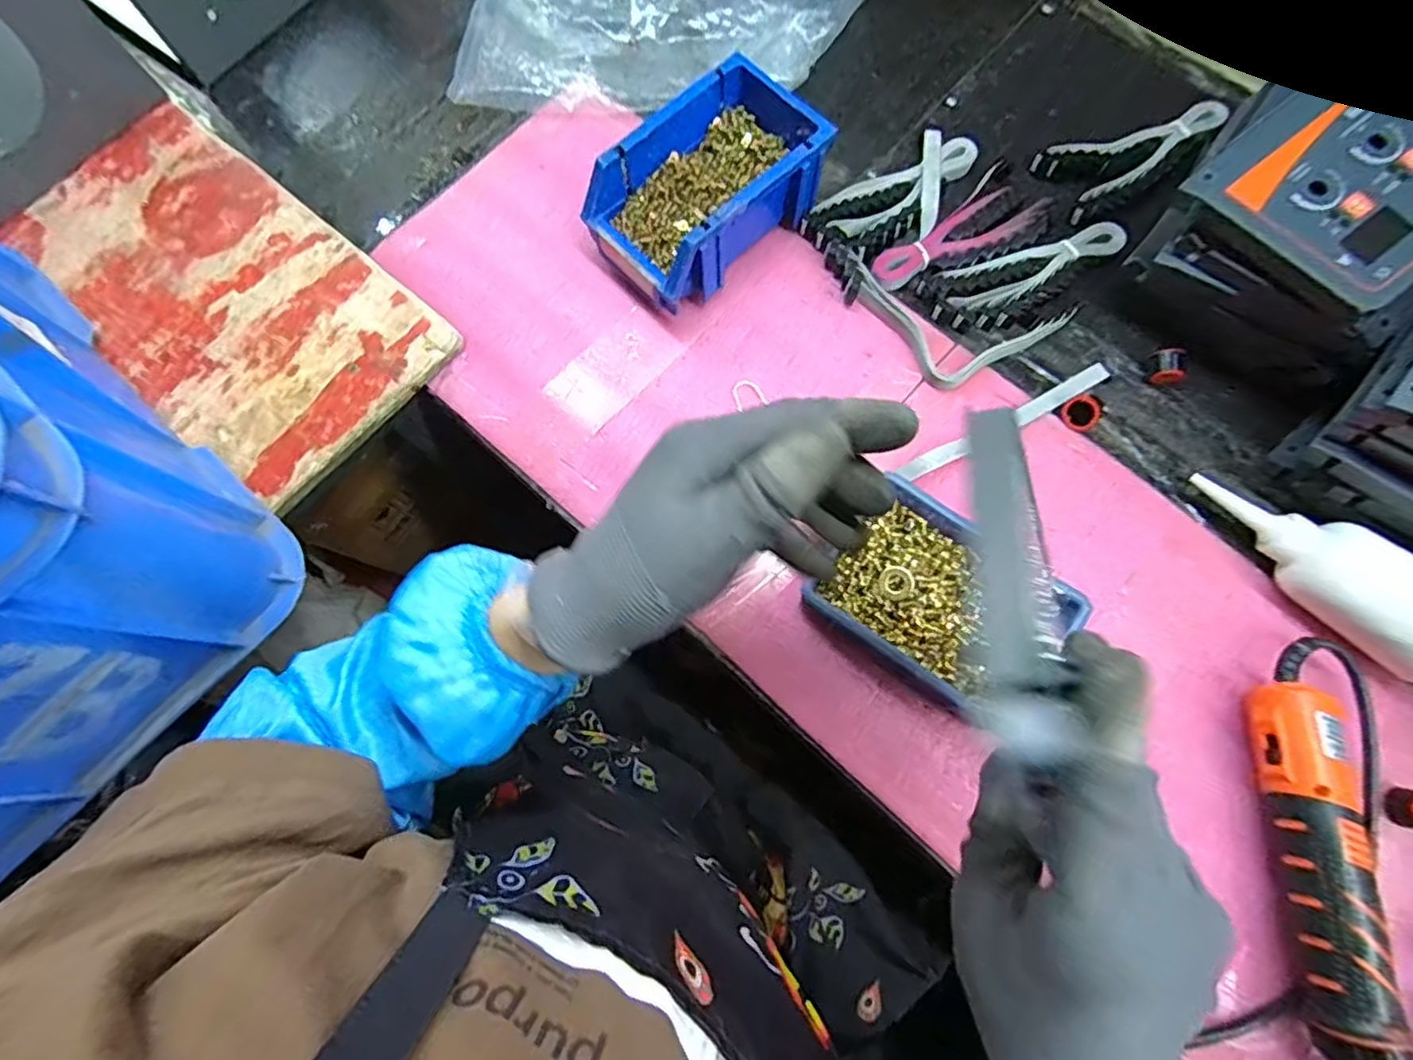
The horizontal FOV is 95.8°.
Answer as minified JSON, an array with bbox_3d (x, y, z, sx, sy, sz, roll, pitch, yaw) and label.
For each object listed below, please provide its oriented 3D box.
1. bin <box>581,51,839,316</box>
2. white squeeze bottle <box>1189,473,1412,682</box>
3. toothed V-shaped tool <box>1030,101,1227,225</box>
[{"bbox_3d":[0.000,-0.242,0.461,0.159,0.073,0.098,-42,78,-10],"label":"bin"},{"bbox_3d":[0.386,0.021,0.399,0.049,0.044,0.164,-36,60,-9],"label":"white squeeze bottle"},{"bbox_3d":[0.334,-0.300,0.497,0.147,0.011,0.064,-28,76,-7],"label":"toothed V-shaped tool"}]

